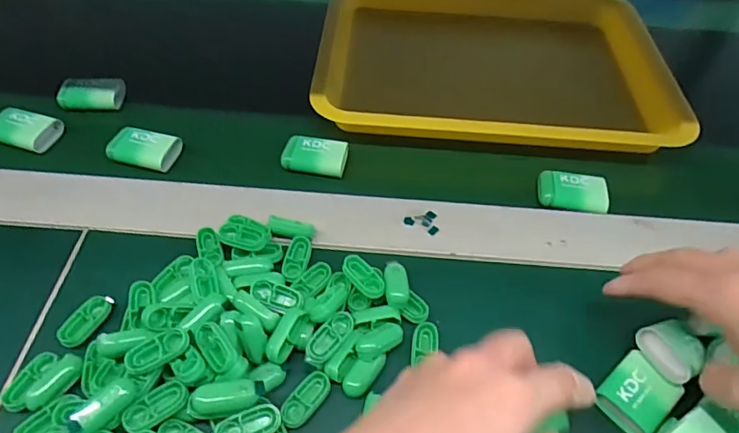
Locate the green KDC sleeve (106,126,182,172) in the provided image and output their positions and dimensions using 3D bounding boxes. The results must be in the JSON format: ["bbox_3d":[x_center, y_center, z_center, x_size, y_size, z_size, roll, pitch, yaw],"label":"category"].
[{"bbox_3d":[-0.184,-0.053,0.419,0.049,0.021,0.038,21,49,7],"label":"green KDC sleeve"}]

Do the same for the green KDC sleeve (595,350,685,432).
[{"bbox_3d":[0.157,0.105,0.300,0.038,0.020,0.034,-33,59,-27],"label":"green KDC sleeve"}]

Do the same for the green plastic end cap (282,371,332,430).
[{"bbox_3d":[-0.036,0.104,0.292,0.016,0.009,0.034,33,52,17],"label":"green plastic end cap"}]

